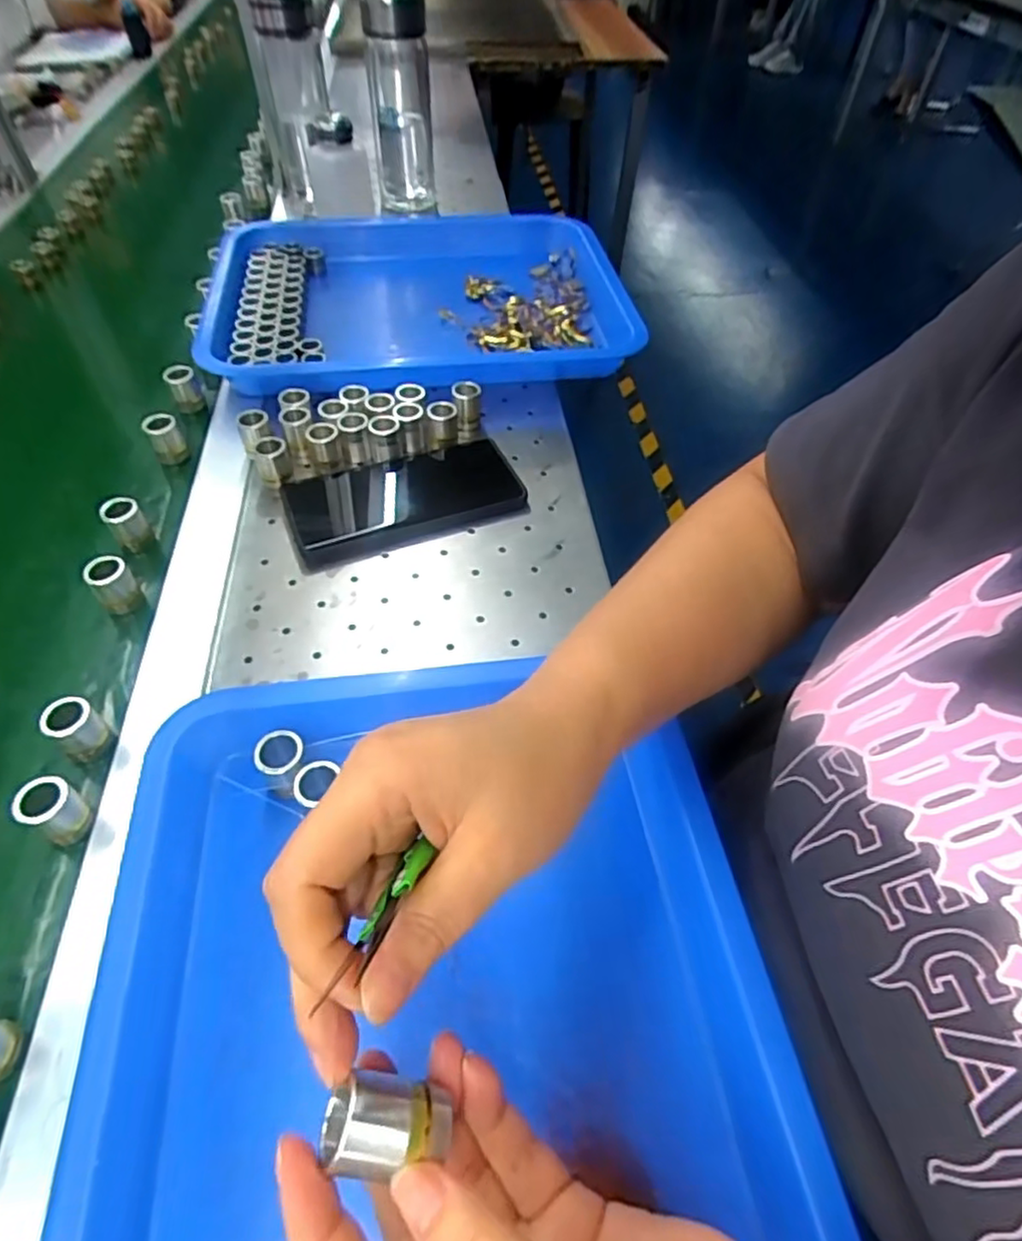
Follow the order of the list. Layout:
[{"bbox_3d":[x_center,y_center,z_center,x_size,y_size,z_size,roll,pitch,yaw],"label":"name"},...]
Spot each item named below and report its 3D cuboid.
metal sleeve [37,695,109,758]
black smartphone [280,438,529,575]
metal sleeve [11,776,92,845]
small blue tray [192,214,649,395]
[{"bbox_3d":[-0.227,0.057,0.348,0.018,0.034,0.022,24,54,18],"label":"metal sleeve"},{"bbox_3d":[-0.077,-0.093,0.478,0.164,0.016,0.088,-17,53,-15],"label":"black smartphone"},{"bbox_3d":[-0.217,0.091,0.316,0.019,0.034,0.021,29,56,21],"label":"metal sleeve"},{"bbox_3d":[-0.087,-0.320,0.646,0.383,0.039,0.307,-8,51,-7],"label":"small blue tray"}]

